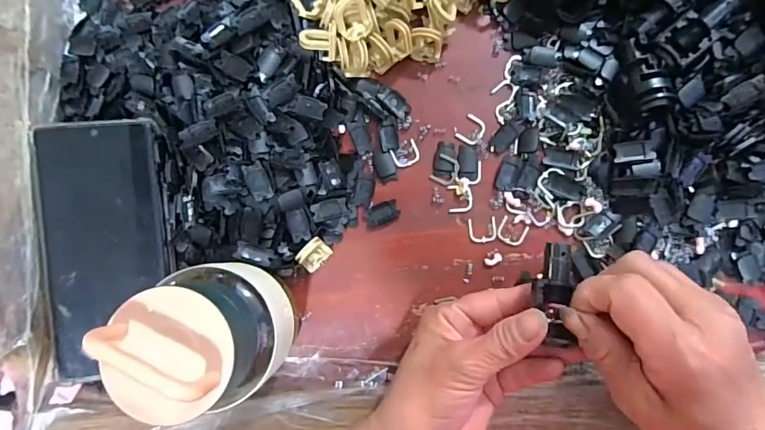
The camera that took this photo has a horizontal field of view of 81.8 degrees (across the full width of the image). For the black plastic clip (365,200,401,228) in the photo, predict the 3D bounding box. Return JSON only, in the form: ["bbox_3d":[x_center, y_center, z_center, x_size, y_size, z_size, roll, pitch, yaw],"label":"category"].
[{"bbox_3d":[0.000,-0.001,0.304,0.023,0.004,0.013,-23,86,2],"label":"black plastic clip"}]

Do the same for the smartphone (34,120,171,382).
[{"bbox_3d":[-0.179,0.021,0.287,0.073,0.016,0.160,-4,87,3],"label":"smartphone"}]

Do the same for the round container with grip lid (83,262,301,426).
[{"bbox_3d":[-0.086,0.064,0.229,0.062,0.115,0.067,0,87,4],"label":"round container with grip lid"}]

